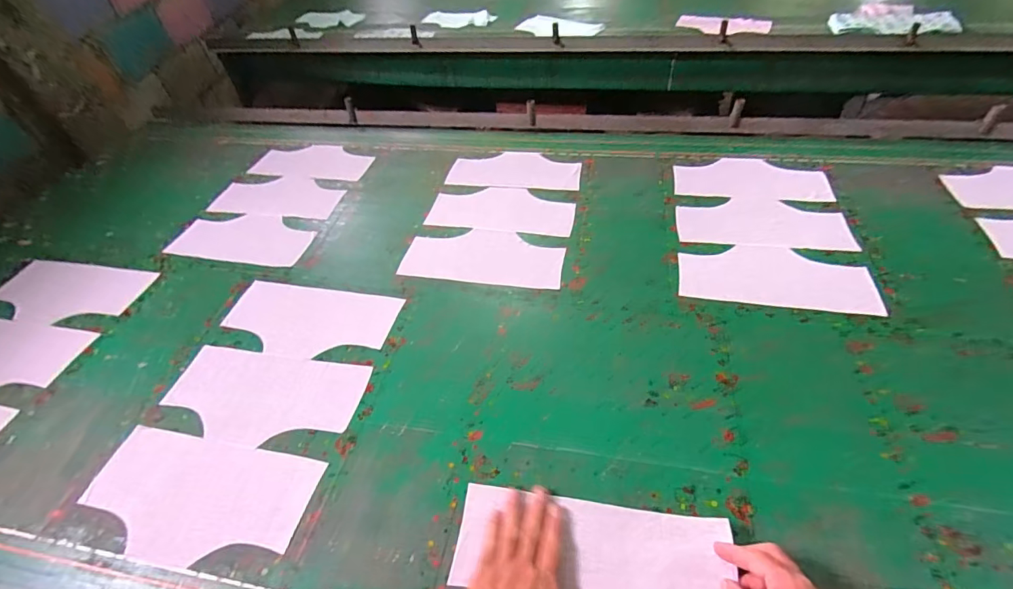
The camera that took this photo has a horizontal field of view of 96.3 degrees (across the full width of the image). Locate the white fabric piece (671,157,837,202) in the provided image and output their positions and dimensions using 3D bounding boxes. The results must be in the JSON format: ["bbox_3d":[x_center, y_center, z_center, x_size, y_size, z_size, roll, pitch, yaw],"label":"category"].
[{"bbox_3d":[0.523,-0.253,0.979,0.303,0.007,0.149,7,47,11],"label":"white fabric piece"}]

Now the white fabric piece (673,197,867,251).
[{"bbox_3d":[0.494,-0.141,0.883,0.306,0.007,0.149,6,47,10],"label":"white fabric piece"}]

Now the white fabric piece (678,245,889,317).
[{"bbox_3d":[0.460,-0.035,0.784,0.305,0.005,0.145,7,47,11],"label":"white fabric piece"}]

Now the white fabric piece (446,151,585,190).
[{"bbox_3d":[0.021,-0.299,1.073,0.304,0.009,0.141,6,47,10],"label":"white fabric piece"}]

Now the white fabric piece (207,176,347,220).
[{"bbox_3d":[-0.518,-0.226,1.037,0.295,0.008,0.136,7,47,11],"label":"white fabric piece"}]

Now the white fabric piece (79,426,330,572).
[{"bbox_3d":[-0.399,0.259,0.581,0.298,0.005,0.144,7,47,11],"label":"white fabric piece"}]

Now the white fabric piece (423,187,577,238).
[{"bbox_3d":[-0.008,-0.185,0.972,0.301,0.008,0.157,6,47,10],"label":"white fabric piece"}]

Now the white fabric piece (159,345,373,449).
[{"bbox_3d":[-0.368,0.150,0.679,0.302,0.007,0.146,7,47,11],"label":"white fabric piece"}]

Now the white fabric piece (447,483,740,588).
[{"bbox_3d":[0.086,0.308,0.503,0.297,0.018,0.149,4,49,12],"label":"white fabric piece"}]

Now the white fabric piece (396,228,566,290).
[{"bbox_3d":[-0.043,-0.076,0.867,0.299,0.006,0.147,6,46,10],"label":"white fabric piece"}]

